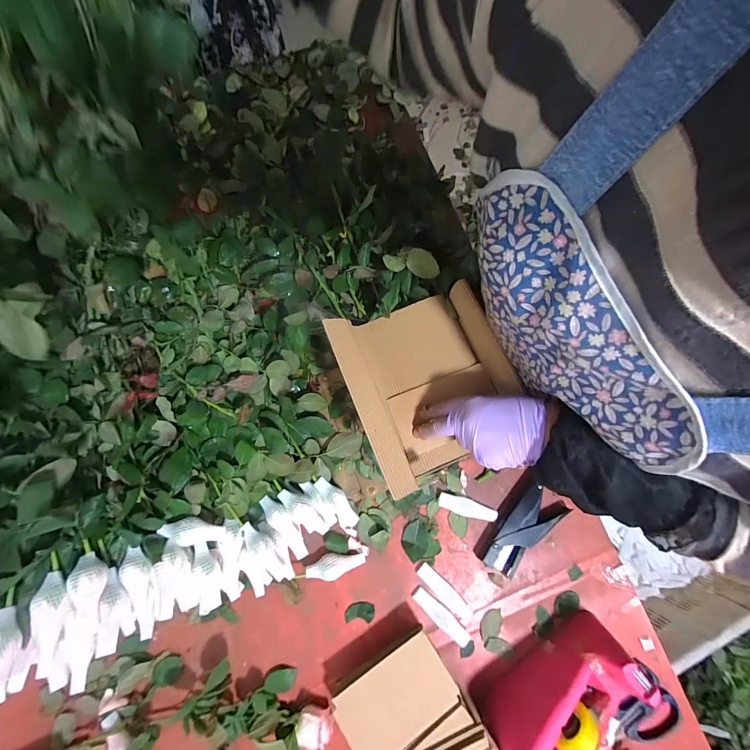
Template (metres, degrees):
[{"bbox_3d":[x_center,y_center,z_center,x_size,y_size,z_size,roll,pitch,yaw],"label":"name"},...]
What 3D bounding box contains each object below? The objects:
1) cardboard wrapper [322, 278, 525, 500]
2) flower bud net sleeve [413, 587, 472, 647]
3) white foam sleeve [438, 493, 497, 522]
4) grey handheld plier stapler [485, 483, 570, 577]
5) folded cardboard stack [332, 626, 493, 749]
[{"bbox_3d":[0.065,0.003,0.421,0.188,0.087,0.217,-22,78,-4],"label":"cardboard wrapper"},{"bbox_3d":[0.096,0.345,0.492,0.094,0.005,0.022,39,80,9],"label":"flower bud net sleeve"},{"bbox_3d":[0.141,0.200,0.522,0.089,0.017,0.026,16,78,4],"label":"white foam sleeve"},{"bbox_3d":[0.216,0.231,0.511,0.135,0.028,0.053,-41,80,-8],"label":"grey handheld plier stapler"},{"bbox_3d":[0.064,0.466,0.433,0.144,0.066,0.220,-34,74,-1],"label":"folded cardboard stack"}]

